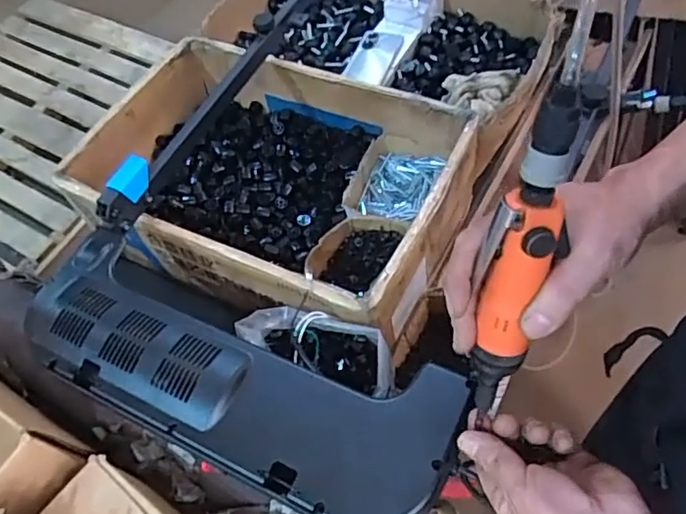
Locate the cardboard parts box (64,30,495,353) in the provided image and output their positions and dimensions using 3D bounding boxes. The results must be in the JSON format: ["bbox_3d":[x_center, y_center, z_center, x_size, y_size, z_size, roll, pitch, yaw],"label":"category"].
[{"bbox_3d":[-0.104,-0.115,0.872,0.524,0.141,0.356,21,60,18],"label":"cardboard parts box"}]

